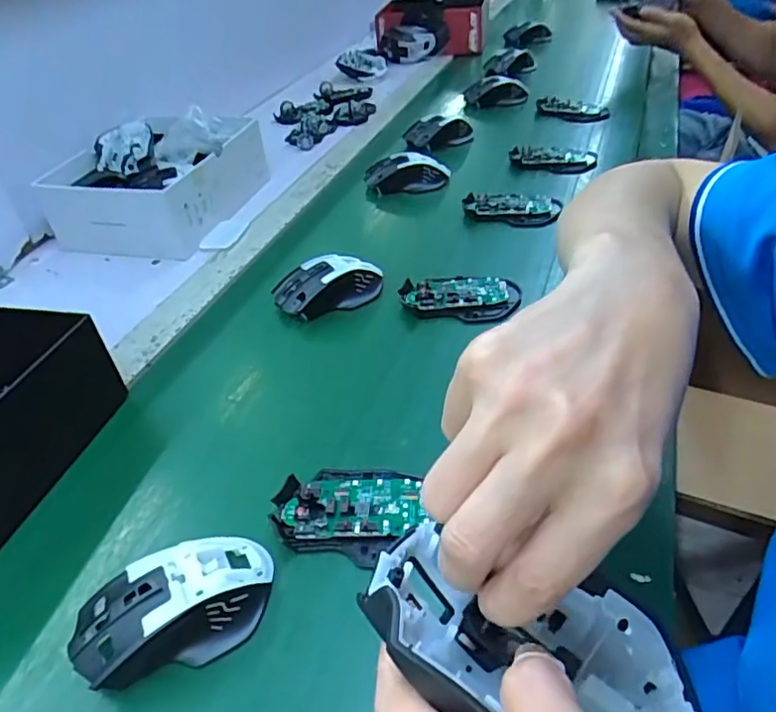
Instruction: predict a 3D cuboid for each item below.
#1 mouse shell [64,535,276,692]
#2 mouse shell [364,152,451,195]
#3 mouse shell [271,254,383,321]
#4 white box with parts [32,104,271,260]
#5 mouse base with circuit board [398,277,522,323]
[{"bbox_3d":[-0.124,0.145,0.348,0.114,0.032,0.064,-23,42,-19],"label":"mouse shell"},{"bbox_3d":[0.025,-0.249,0.808,0.114,0.039,0.060,-4,39,5],"label":"mouse shell"},{"bbox_3d":[-0.059,-0.075,0.609,0.110,0.036,0.060,-18,41,-14],"label":"mouse shell"},{"bbox_3d":[-0.298,-0.244,0.809,0.201,0.094,0.268,6,41,17],"label":"white box with parts"},{"bbox_3d":[0.070,-0.058,0.587,0.114,0.023,0.061,2,40,10],"label":"mouse base with circuit board"}]

